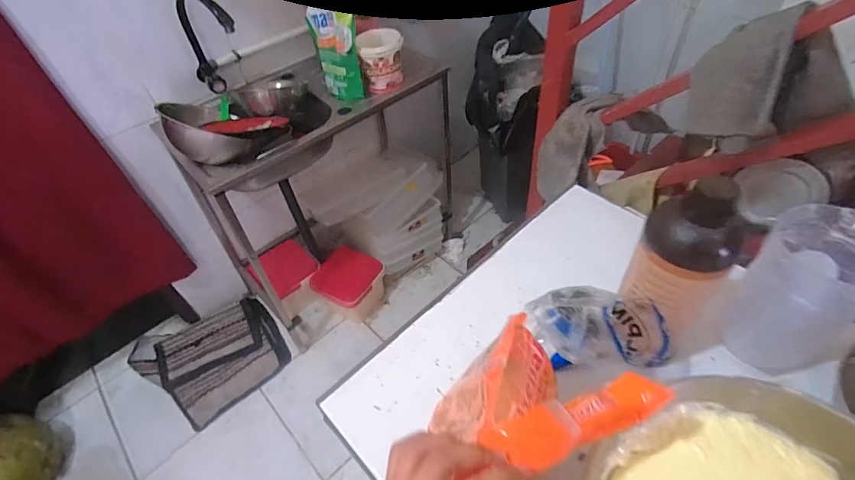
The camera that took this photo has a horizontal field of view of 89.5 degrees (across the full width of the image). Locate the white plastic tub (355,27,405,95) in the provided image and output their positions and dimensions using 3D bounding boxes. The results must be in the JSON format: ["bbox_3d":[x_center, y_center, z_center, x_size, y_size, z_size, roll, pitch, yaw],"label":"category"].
[{"bbox_3d":[-0.122,-0.490,1.186,0.115,0.132,0.105,-4,47,4],"label":"white plastic tub"}]

